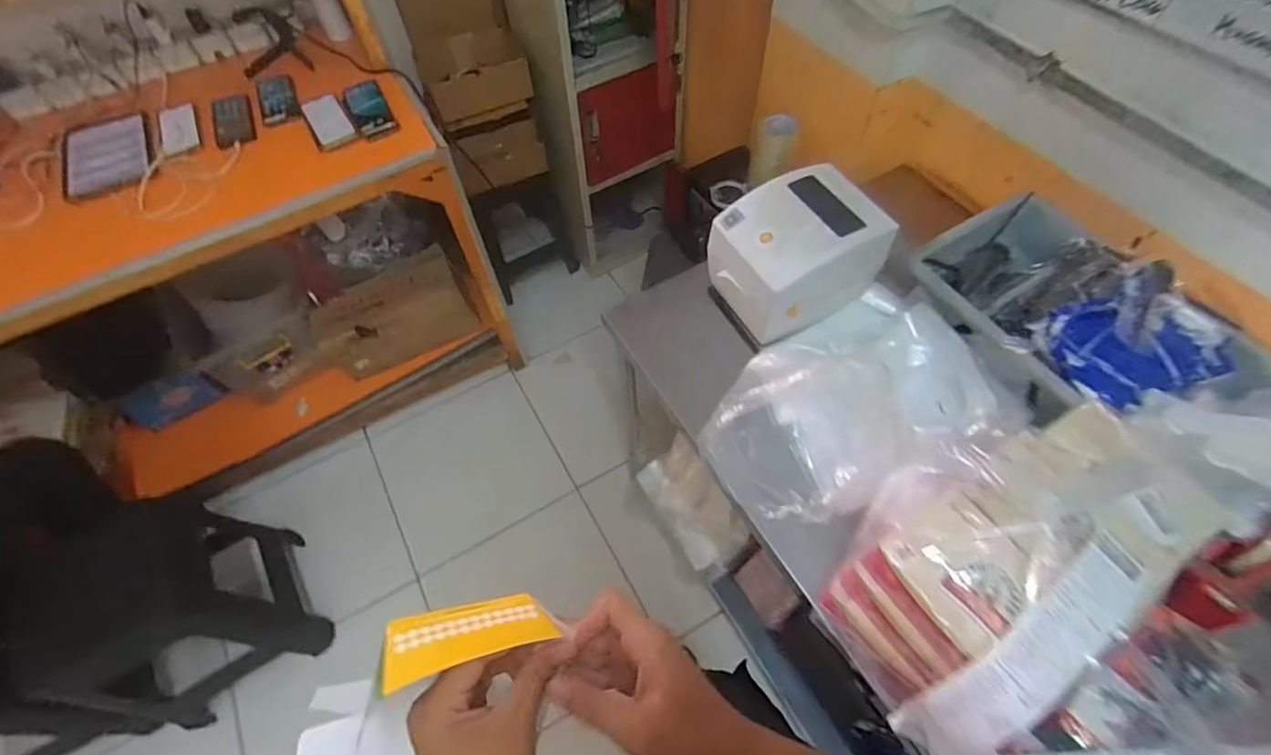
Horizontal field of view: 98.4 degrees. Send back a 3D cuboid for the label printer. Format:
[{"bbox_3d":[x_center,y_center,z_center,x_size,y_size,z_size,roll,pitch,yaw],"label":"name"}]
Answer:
[{"bbox_3d":[0.260,-0.171,0.846,0.229,0.180,0.205,-25,61,-12],"label":"label printer"}]

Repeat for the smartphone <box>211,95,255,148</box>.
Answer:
[{"bbox_3d":[-0.879,-0.565,1.202,0.083,0.008,0.184,-25,61,-13],"label":"smartphone"}]

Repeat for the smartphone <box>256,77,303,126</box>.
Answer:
[{"bbox_3d":[-0.805,-0.626,1.233,0.078,0.012,0.190,-24,61,-12],"label":"smartphone"}]

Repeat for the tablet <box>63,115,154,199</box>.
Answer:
[{"bbox_3d":[-1.099,-0.468,1.144,0.160,0.013,0.231,-22,65,-15],"label":"tablet"}]

